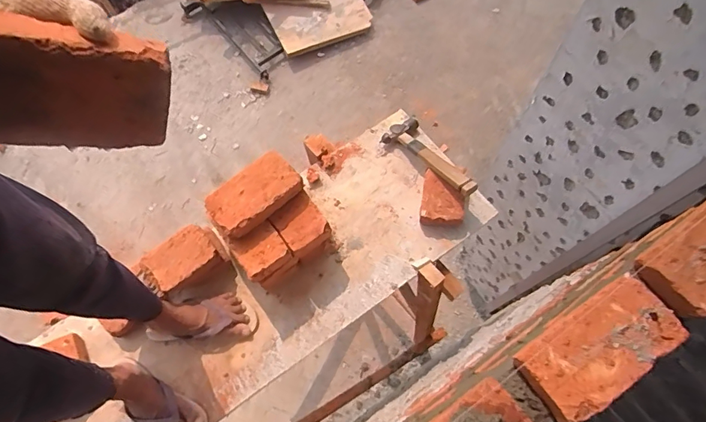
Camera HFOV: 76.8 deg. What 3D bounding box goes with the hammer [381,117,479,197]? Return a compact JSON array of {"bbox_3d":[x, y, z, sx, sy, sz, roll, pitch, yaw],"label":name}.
[{"bbox_3d":[0.200,-0.134,1.130,0.101,0.042,0.299,-34,54,-12],"label":"hammer"}]

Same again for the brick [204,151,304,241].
[{"bbox_3d":[-0.217,-0.033,0.972,0.204,0.047,0.107,-40,72,-14],"label":"brick"}]

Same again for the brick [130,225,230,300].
[{"bbox_3d":[-0.390,0.119,1.019,0.178,0.081,0.107,-38,72,-13],"label":"brick"}]

